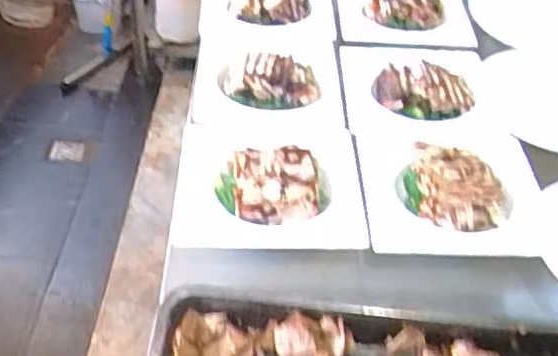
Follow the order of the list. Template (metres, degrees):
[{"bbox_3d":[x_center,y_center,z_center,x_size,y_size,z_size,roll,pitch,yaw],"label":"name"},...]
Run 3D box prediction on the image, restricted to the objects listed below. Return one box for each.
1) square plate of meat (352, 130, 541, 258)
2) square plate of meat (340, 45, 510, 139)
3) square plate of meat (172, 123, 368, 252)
[{"bbox_3d":[0.234,0.002,0.860,0.238,0.039,0.249,3,43,-2],"label":"square plate of meat"},{"bbox_3d":[0.220,-0.155,1.035,0.232,0.028,0.240,2,43,-4],"label":"square plate of meat"},{"bbox_3d":[-0.009,0.003,0.836,0.236,0.038,0.227,1,44,-4],"label":"square plate of meat"}]

